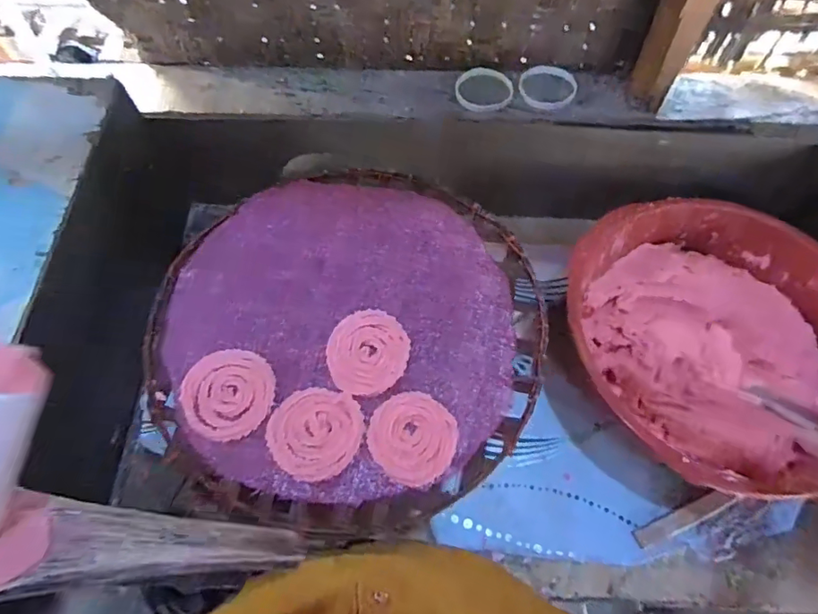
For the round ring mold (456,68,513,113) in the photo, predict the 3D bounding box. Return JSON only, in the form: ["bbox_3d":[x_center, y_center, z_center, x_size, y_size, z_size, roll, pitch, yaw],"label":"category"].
[{"bbox_3d":[0.118,-0.343,0.821,0.089,0.016,0.077,12,65,6],"label":"round ring mold"}]

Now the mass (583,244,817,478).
[{"bbox_3d":[0.372,0.060,0.694,0.255,0.082,0.282,-37,70,-16],"label":"mass"}]

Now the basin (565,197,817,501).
[{"bbox_3d":[0.379,0.042,0.662,0.348,0.117,0.350,0,64,0],"label":"basin"}]

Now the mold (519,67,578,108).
[{"bbox_3d":[0.219,-0.347,0.825,0.088,0.018,0.077,15,65,7],"label":"mold"}]

